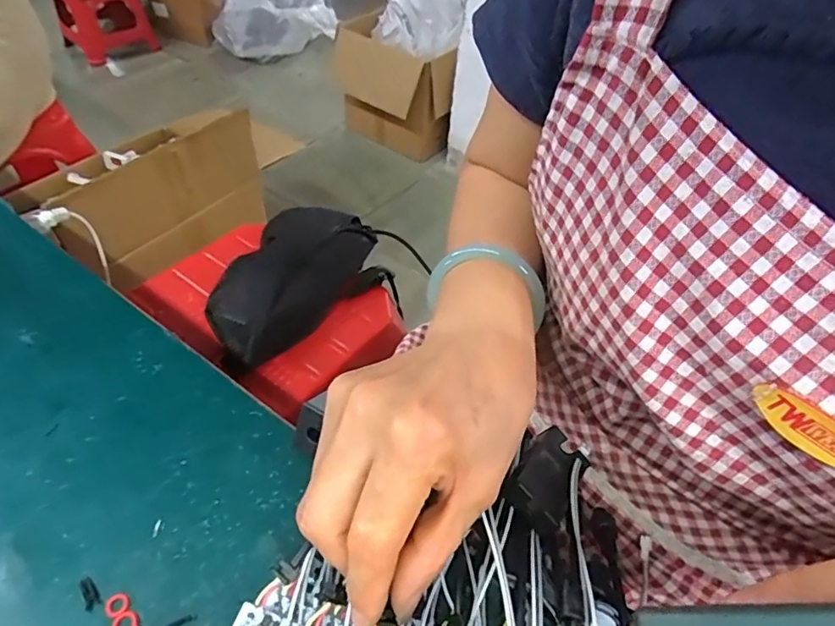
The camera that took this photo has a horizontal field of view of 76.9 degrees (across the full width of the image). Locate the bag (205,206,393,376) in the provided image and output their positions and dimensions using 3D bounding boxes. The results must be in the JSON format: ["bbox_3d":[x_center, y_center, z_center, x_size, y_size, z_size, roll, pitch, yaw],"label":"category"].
[{"bbox_3d":[-0.153,-0.055,0.647,0.142,0.081,0.272,34,53,23],"label":"bag"}]

